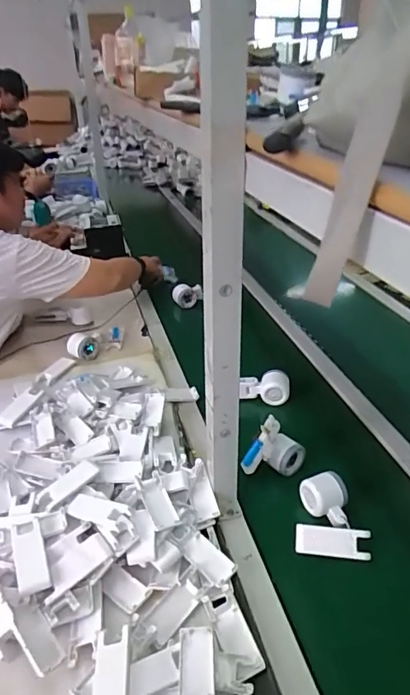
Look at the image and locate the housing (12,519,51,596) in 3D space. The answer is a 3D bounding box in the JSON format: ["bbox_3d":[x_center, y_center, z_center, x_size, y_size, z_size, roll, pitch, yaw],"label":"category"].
[{"bbox_3d":[-0.231,0.280,0.637,0.039,0.029,0.101,-14,32,-19],"label":"housing"}]

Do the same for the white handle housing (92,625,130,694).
[{"bbox_3d":[-0.104,0.368,0.535,0.040,0.022,0.103,-4,31,-6],"label":"white handle housing"}]

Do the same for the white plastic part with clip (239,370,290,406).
[{"bbox_3d":[0.129,0.080,0.999,0.095,0.051,0.050,7,32,12],"label":"white plastic part with clip"}]

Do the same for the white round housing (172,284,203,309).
[{"bbox_3d":[-0.050,-0.148,1.370,0.084,0.054,0.048,-5,30,-4],"label":"white round housing"}]

